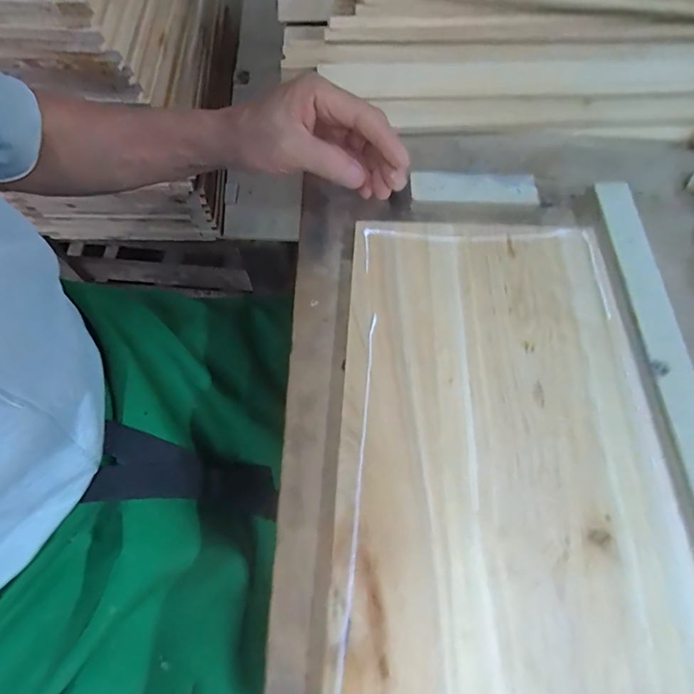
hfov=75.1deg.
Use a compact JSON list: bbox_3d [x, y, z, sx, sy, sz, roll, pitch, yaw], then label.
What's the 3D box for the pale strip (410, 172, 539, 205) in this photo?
[{"bbox_3d":[0.106,-0.135,0.379,0.103,0.011,0.021,5,66,1],"label":"pale strip"}]

